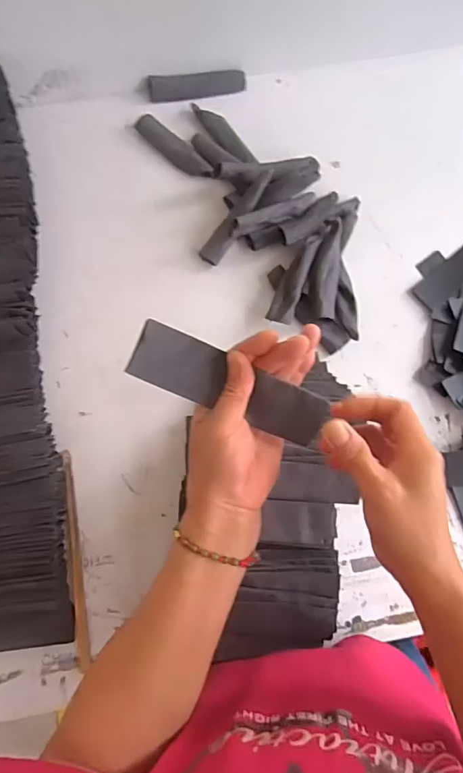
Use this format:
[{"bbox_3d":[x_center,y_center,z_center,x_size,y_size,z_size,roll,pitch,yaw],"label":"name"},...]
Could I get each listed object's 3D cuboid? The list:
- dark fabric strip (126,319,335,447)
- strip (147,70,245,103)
[{"bbox_3d":[0.000,0.000,0.356,0.151,0.009,0.042,23,90,-8],"label":"dark fabric strip"},{"bbox_3d":[-0.054,-0.479,0.759,0.153,0.026,0.031,-5,77,-1],"label":"strip"}]

